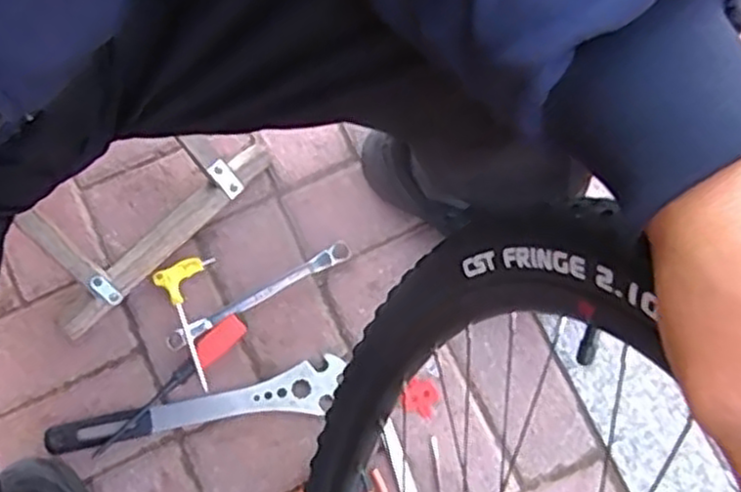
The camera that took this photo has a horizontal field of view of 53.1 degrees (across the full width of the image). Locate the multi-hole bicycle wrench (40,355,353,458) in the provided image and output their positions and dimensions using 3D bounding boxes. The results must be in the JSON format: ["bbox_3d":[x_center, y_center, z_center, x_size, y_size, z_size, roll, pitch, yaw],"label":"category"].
[{"bbox_3d":[-0.181,0.178,0.787,0.312,0.018,0.051,-13,70,-4],"label":"multi-hole bicycle wrench"}]

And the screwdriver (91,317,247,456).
[{"bbox_3d":[-0.210,0.151,0.780,0.028,0.030,0.199,43,76,14],"label":"screwdriver"}]

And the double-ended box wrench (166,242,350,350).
[{"bbox_3d":[-0.120,0.055,0.809,0.218,0.019,0.022,-29,73,-10],"label":"double-ended box wrench"}]

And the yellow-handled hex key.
[{"bbox_3d":[-0.178,0.077,0.797,0.065,0.015,0.138,-27,72,-9],"label":"yellow-handled hex key"}]

